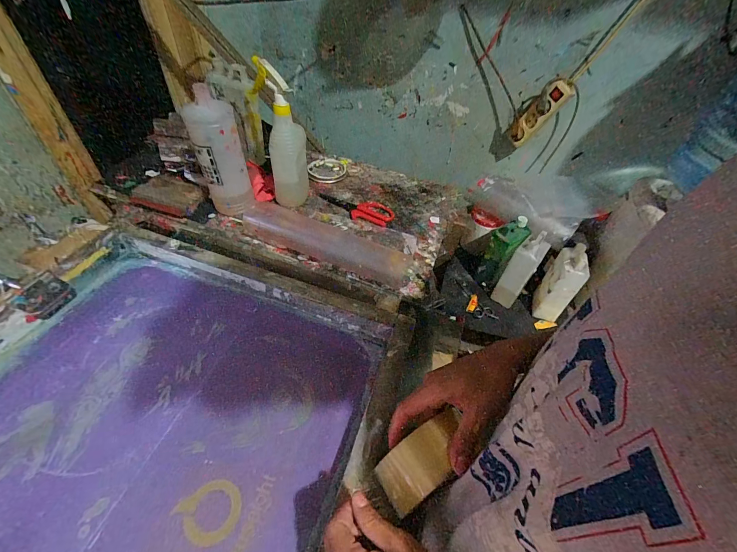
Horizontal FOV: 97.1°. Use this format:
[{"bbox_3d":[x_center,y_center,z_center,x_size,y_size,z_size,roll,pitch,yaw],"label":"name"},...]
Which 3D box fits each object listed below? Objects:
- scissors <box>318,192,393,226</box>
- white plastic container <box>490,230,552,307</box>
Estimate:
[{"bbox_3d":[-0.030,-0.154,0.726,0.174,0.009,0.086,17,49,8],"label":"scissors"},{"bbox_3d":[0.406,-0.017,0.872,0.065,0.193,0.094,29,51,21],"label":"white plastic container"}]

